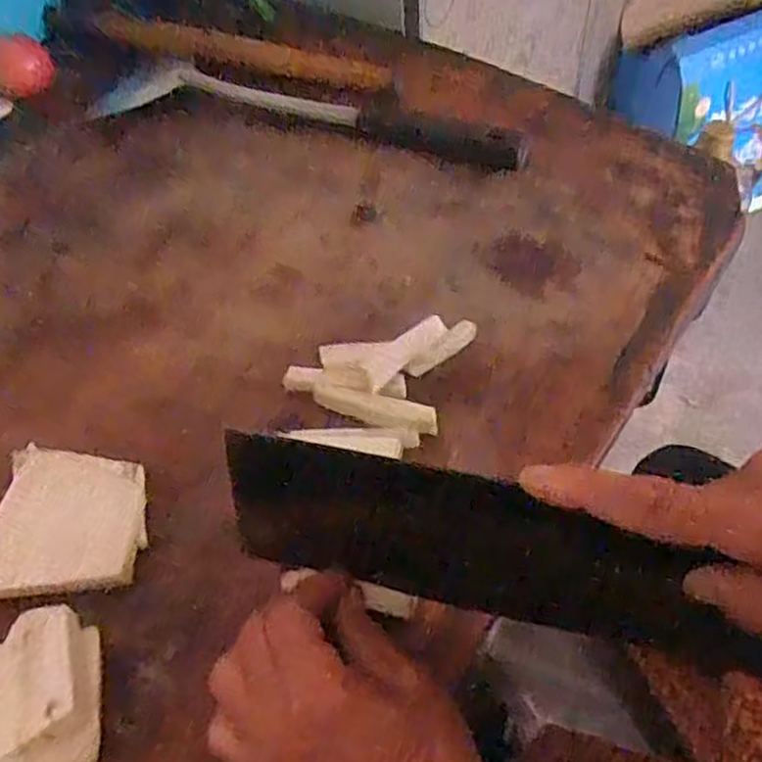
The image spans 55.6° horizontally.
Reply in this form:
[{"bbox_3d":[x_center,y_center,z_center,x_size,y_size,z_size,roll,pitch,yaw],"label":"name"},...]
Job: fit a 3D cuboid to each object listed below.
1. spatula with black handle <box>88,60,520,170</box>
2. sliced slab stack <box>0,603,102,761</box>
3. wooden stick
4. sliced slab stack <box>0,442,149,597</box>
[{"bbox_3d":[-0.060,-0.204,0.539,0.328,0.020,0.047,12,58,11],"label":"spatula with black handle"},{"bbox_3d":[-0.160,0.140,0.315,0.072,0.028,0.074,-25,58,-13],"label":"sliced slab stack"},{"bbox_3d":[-0.115,-0.260,0.565,0.260,0.017,0.024,16,58,14],"label":"wooden stick"},{"bbox_3d":[-0.156,0.073,0.366,0.073,0.026,0.075,3,56,5],"label":"sliced slab stack"}]

